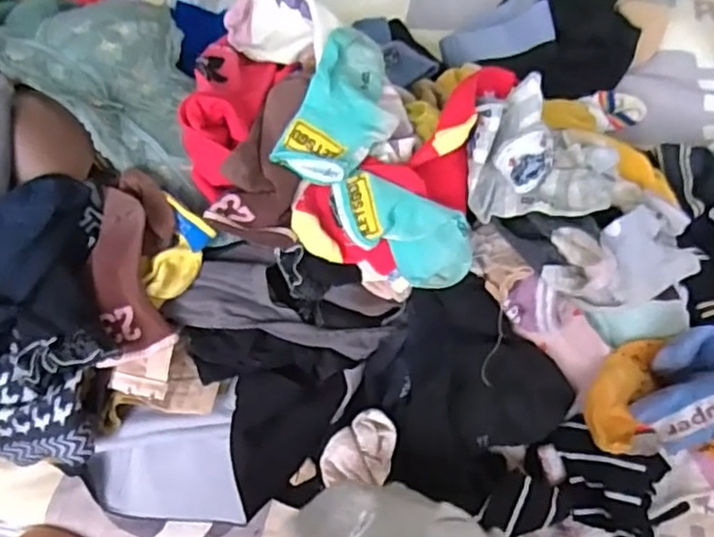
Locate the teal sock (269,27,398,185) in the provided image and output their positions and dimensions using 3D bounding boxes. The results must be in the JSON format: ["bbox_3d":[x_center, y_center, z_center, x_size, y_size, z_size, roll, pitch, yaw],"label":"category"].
[{"bbox_3d":[-0.004,-0.133,0.524,0.078,0.037,0.144,21,61,16],"label":"teal sock"}]

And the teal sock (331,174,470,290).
[{"bbox_3d":[0.037,-0.030,0.498,0.117,0.041,0.048,32,61,-10],"label":"teal sock"}]

